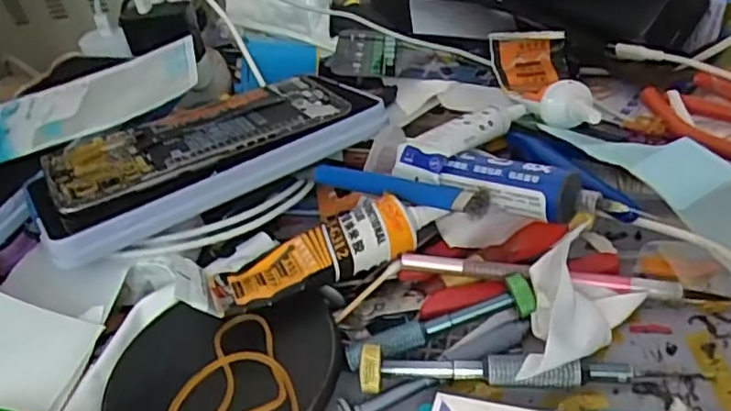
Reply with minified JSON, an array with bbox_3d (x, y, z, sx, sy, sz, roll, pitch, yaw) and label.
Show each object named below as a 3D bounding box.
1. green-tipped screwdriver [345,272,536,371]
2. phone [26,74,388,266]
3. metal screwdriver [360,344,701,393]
[{"bbox_3d":[0.031,0.050,0.269,0.081,0.012,0.014,-20,40,2],"label":"green-tipped screwdriver"},{"bbox_3d":[-0.088,-0.033,0.354,0.181,0.018,0.096,-28,37,-21],"label":"phone"},{"bbox_3d":[0.059,0.064,0.241,0.121,0.014,0.014,-5,35,11],"label":"metal screwdriver"}]

